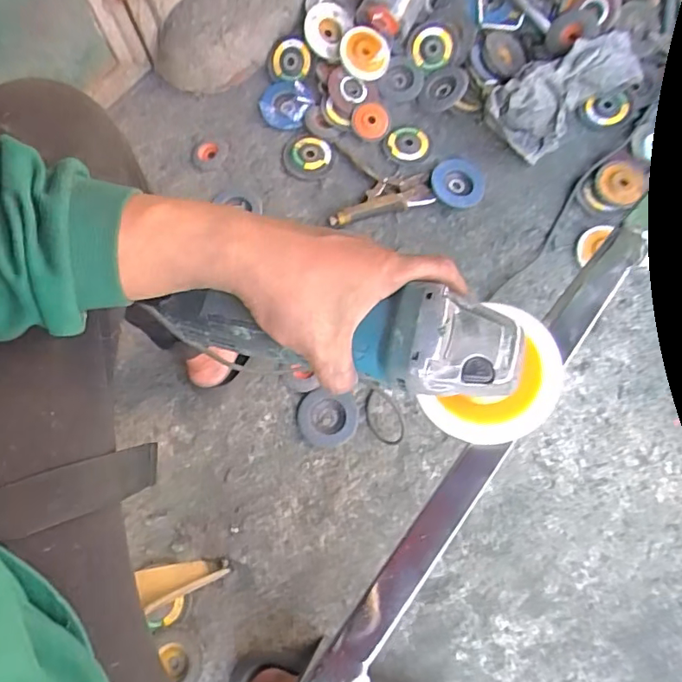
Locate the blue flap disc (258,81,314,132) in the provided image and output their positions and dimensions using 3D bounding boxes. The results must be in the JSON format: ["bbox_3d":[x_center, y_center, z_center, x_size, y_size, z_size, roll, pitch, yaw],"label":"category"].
[{"bbox_3d":[-0.105,-0.442,0.999,0.094,0.017,0.094,0,82,-3],"label":"blue flap disc"}]

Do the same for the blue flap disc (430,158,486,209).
[{"bbox_3d":[0.210,-0.281,0.960,0.094,0.015,0.094,0,81,-3],"label":"blue flap disc"}]

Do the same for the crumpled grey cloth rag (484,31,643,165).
[{"bbox_3d":[0.412,-0.462,0.969,0.284,0.074,0.130,-36,74,-11],"label":"crumpled grey cloth rag"}]

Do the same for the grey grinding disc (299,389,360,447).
[{"bbox_3d":[-0.021,0.121,0.837,0.091,0.019,0.082,6,71,3],"label":"grey grinding disc"}]

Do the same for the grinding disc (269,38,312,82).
[{"bbox_3d":[-0.096,-0.535,1.020,0.081,0.011,0.077,1,103,5],"label":"grinding disc"}]

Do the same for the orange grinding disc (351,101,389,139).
[{"bbox_3d":[0.055,-0.407,0.991,0.067,0.017,0.071,0,87,-6],"label":"orange grinding disc"}]

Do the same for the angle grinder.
[{"bbox_3d":[0.012,-0.002,0.354,0.273,0.090,0.086,11,67,3],"label":"angle grinder"}]

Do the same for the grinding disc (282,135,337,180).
[{"bbox_3d":[-0.059,-0.338,0.987,0.093,0.011,0.090,0,85,0],"label":"grinding disc"}]

